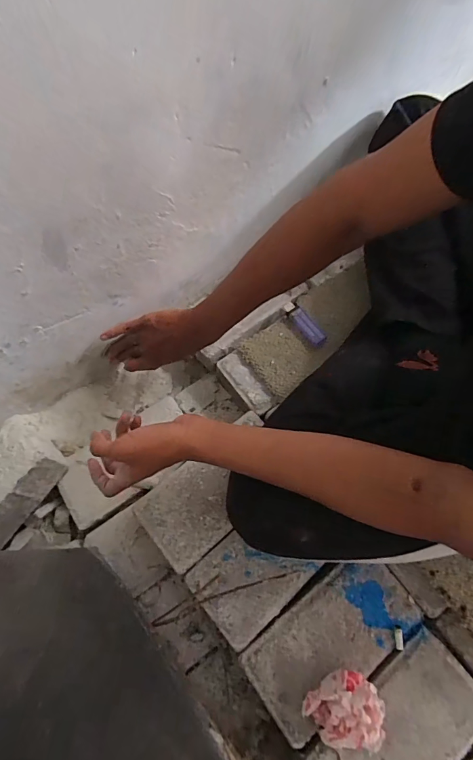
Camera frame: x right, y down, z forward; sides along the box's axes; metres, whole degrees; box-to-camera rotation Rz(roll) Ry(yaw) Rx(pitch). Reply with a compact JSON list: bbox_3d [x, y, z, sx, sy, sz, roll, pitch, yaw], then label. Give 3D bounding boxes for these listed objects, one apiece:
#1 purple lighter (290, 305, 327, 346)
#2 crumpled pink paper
[{"bbox_3d":[0.109,-0.082,0.594,0.023,0.014,0.066,-37,72,-17],"label":"purple lighter"},{"bbox_3d":[0.111,0.337,0.405,0.079,0.059,0.055,6,66,0],"label":"crumpled pink paper"}]

